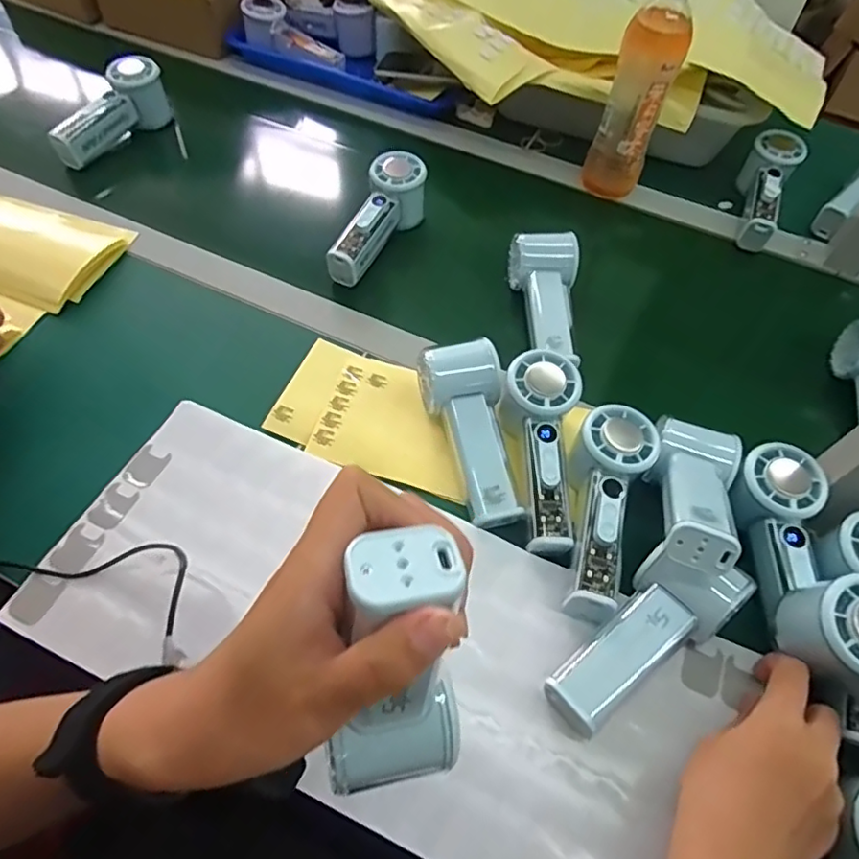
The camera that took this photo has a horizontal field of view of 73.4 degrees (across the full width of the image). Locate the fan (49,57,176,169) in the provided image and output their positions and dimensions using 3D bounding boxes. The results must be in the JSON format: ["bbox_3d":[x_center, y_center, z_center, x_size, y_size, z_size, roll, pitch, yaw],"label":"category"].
[{"bbox_3d":[-0.374,-0.365,0.664,0.048,0.065,0.147,29,59,15],"label":"fan"}]

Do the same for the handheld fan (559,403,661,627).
[{"bbox_3d":[0.122,0.055,0.417,0.054,0.048,0.147,20,57,10],"label":"handheld fan"}]

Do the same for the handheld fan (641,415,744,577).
[{"bbox_3d":[0.186,0.046,0.406,0.057,0.043,0.134,20,35,10],"label":"handheld fan"}]

